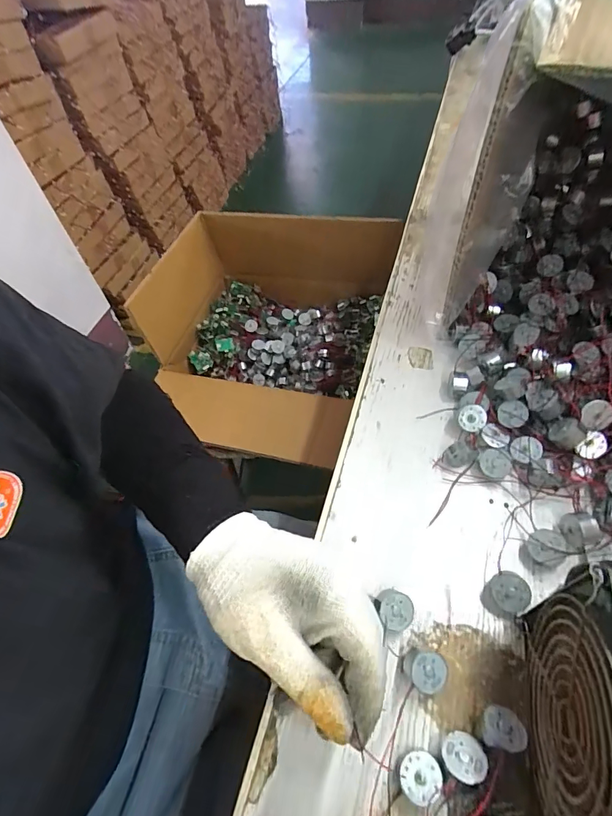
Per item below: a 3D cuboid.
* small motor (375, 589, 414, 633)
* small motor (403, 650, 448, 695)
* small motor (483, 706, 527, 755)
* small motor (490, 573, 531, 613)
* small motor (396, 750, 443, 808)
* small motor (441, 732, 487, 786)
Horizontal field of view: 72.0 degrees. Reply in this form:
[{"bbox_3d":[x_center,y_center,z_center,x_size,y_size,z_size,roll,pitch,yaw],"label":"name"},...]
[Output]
[{"bbox_3d":[0.060,0.137,0.287,0.024,0.013,0.024,0,78,-4],"label":"small motor"},{"bbox_3d":[0.075,0.165,0.268,0.024,0.019,0.022,16,73,-2],"label":"small motor"},{"bbox_3d":[0.114,0.187,0.246,0.023,0.018,0.020,9,55,11],"label":"small motor"},{"bbox_3d":[0.140,0.126,0.288,0.024,0.013,0.024,-10,71,29],"label":"small motor"},{"bbox_3d":[0.063,0.208,0.238,0.024,0.013,0.023,7,54,9],"label":"small motor"},{"bbox_3d":[0.089,0.200,0.238,0.023,0.012,0.024,1,31,13],"label":"small motor"}]

